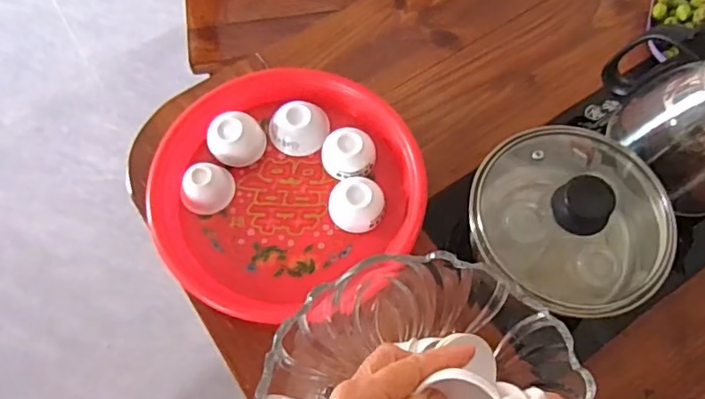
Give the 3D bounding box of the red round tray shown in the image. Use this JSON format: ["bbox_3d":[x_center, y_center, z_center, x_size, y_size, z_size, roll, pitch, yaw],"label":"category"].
[{"bbox_3d":[-0.068,-0.020,0.550,0.243,0.033,0.232,0,67,0],"label":"red round tray"}]

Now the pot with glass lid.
[{"bbox_3d":[0.180,0.025,0.483,0.160,0.123,0.155,0,67,0],"label":"pot with glass lid"}]

